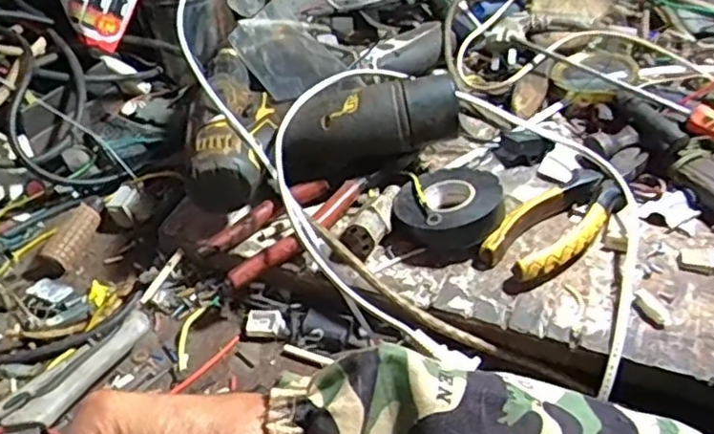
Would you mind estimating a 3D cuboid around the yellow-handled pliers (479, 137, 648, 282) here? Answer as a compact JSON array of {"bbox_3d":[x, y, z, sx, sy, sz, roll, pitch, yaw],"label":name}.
[{"bbox_3d":[0.152,-0.008,0.472,0.053,0.021,0.166,30,52,31],"label":"yellow-handled pliers"}]

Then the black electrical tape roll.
[{"bbox_3d":[0.064,-0.009,0.467,0.071,0.024,0.066,-2,43,2],"label":"black electrical tape roll"}]

